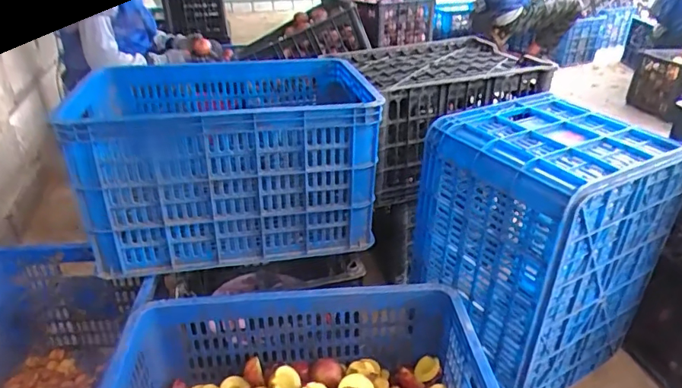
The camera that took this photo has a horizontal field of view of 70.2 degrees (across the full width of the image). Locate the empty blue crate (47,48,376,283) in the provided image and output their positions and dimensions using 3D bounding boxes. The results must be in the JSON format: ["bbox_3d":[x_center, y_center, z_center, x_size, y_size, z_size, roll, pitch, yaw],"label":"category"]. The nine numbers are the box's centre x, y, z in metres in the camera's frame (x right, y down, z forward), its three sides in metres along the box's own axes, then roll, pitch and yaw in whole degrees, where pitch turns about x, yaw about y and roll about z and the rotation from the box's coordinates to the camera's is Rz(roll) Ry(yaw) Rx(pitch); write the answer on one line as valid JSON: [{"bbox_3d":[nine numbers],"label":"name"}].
[{"bbox_3d":[-0.208,-0.073,0.943,0.487,0.320,0.343,-8,30,-14],"label":"empty blue crate"}]

